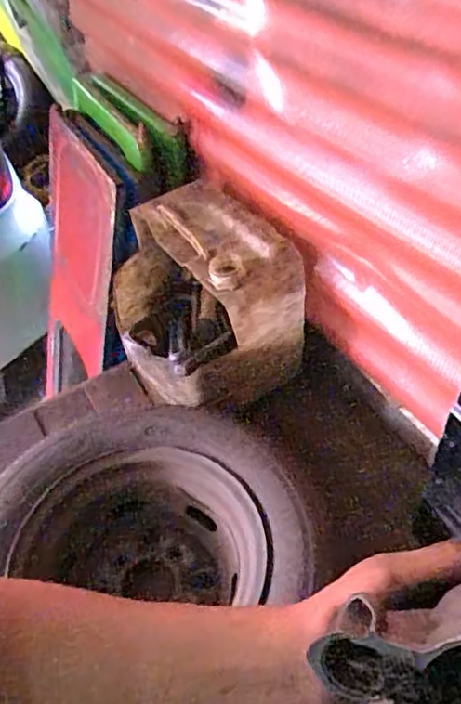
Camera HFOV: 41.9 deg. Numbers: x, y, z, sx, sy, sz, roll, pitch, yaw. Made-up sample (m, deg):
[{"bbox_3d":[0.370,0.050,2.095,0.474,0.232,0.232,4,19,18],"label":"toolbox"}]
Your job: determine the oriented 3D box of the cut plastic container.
[{"bbox_3d":[-0.050,-0.089,0.981,0.268,0.215,0.303,-22,52,-20],"label":"cut plastic container"}]

